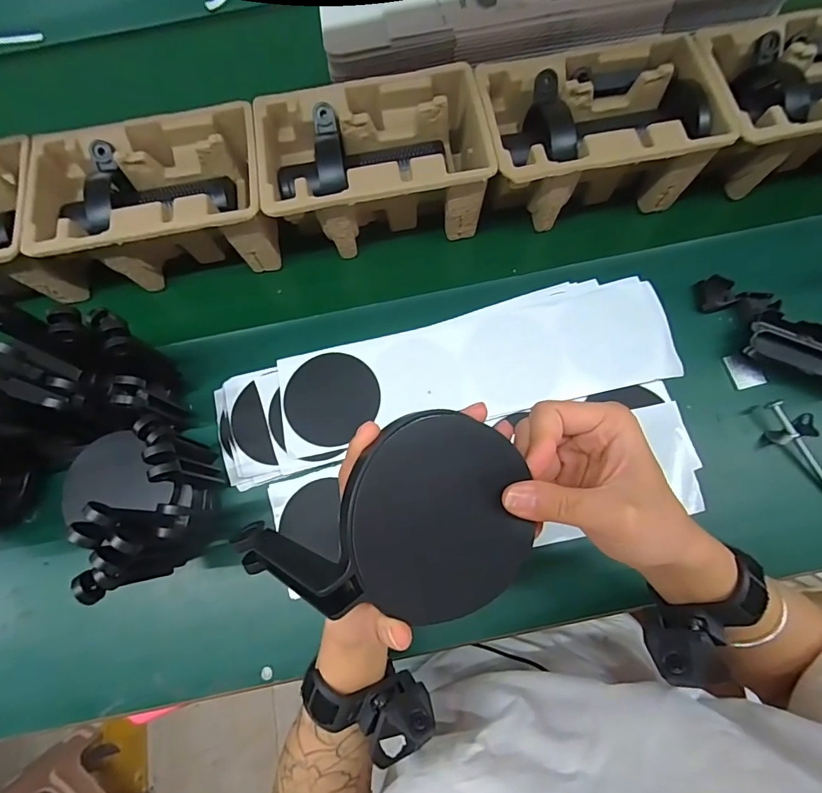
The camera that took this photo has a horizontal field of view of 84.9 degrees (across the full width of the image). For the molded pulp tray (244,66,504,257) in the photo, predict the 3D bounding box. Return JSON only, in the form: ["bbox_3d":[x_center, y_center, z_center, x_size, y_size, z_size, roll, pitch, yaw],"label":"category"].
[{"bbox_3d":[-0.039,-0.241,0.481,0.220,0.098,0.143,-9,71,-2],"label":"molded pulp tray"}]

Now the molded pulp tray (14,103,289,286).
[{"bbox_3d":[-0.263,-0.205,0.481,0.227,0.095,0.148,-11,71,-3],"label":"molded pulp tray"}]

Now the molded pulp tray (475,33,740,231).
[{"bbox_3d":[0.185,-0.274,0.482,0.226,0.098,0.148,-9,71,-2],"label":"molded pulp tray"}]

